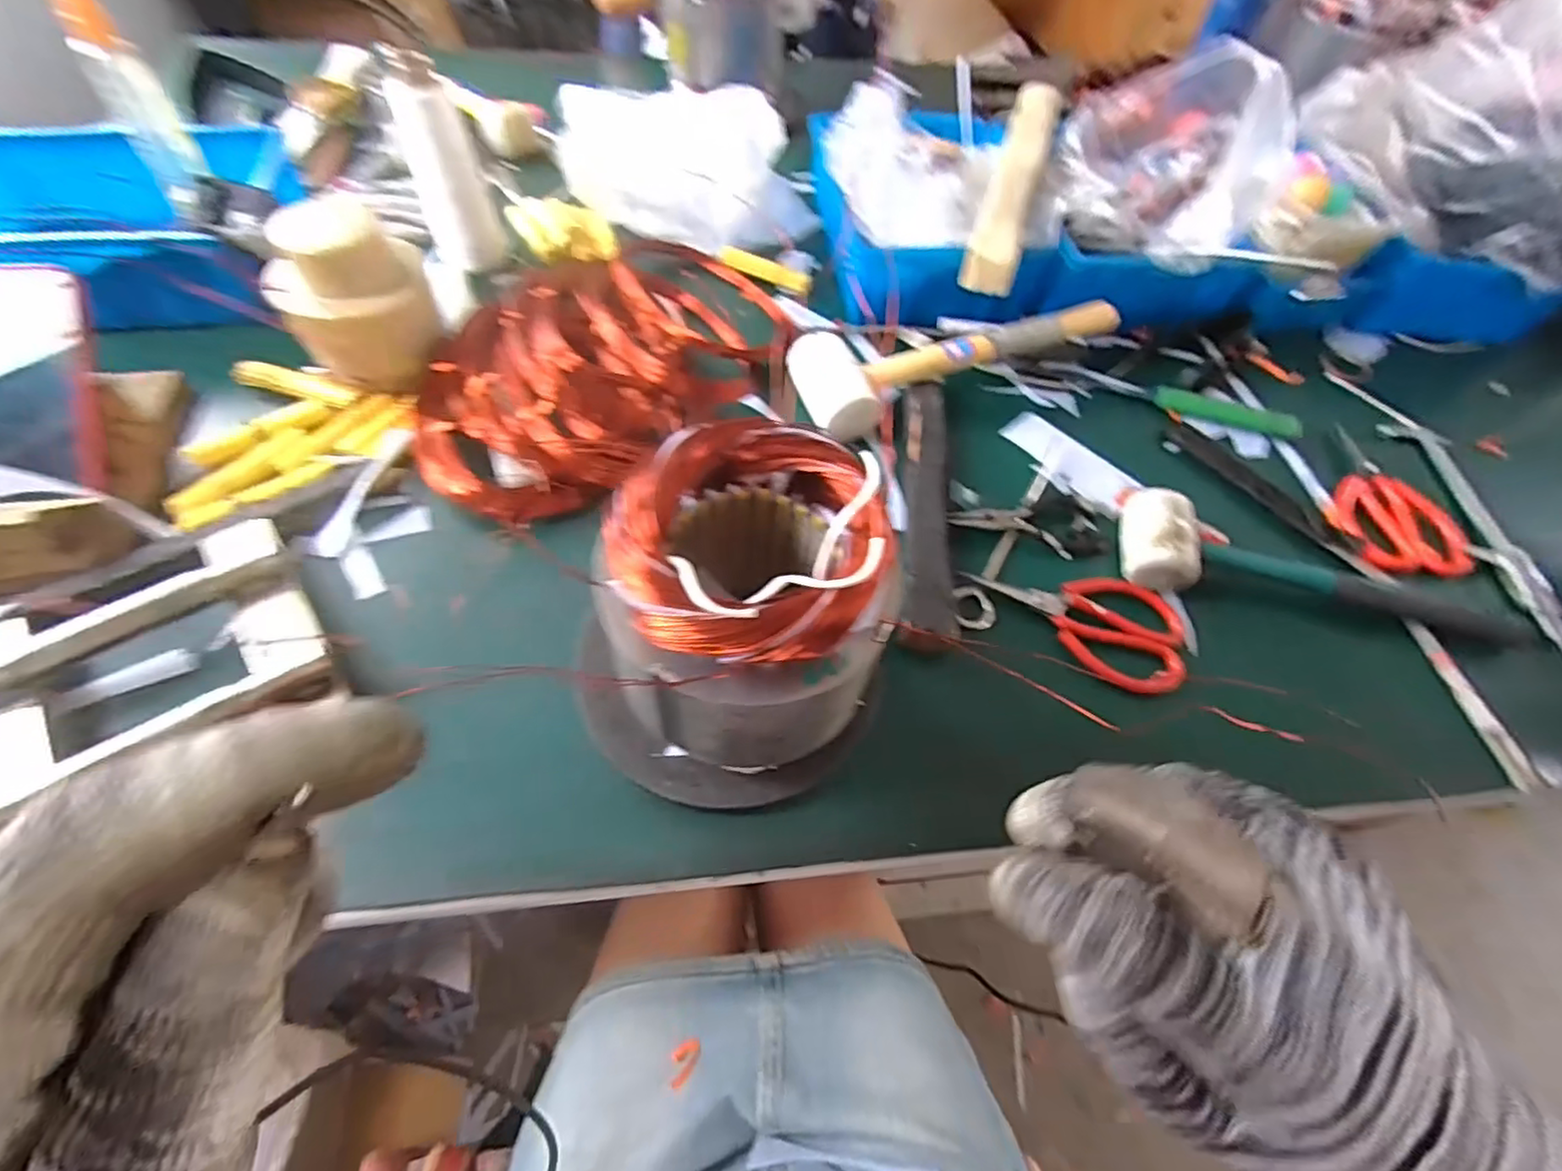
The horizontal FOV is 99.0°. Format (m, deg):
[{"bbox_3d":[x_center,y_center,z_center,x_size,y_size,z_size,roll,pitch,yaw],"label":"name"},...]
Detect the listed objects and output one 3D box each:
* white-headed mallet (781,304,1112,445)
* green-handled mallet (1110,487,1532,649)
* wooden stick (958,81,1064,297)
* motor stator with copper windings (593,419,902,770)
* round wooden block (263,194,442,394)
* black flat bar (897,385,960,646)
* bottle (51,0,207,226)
[{"bbox_3d":[0.151,-0.213,0.607,0.290,0.054,0.104,-23,61,-18],"label":"white-headed mallet"},{"bbox_3d":[0.406,-0.007,0.496,0.290,0.041,0.077,14,57,4],"label":"green-handled mallet"},{"bbox_3d":[0.226,-0.393,0.642,0.046,0.046,0.327,18,57,7],"label":"wooden stick"},{"bbox_3d":[-0.016,0.007,0.351,0.127,0.136,0.124,-1,57,-5],"label":"motor stator with copper windings"},{"bbox_3d":[-0.333,-0.227,0.532,0.113,0.110,0.095,-28,63,-21],"label":"round wooden block"},{"bbox_3d":[0.115,-0.069,0.519,0.038,0.014,0.272,6,56,4],"label":"black flat bar"},{"bbox_3d":[-0.522,-0.392,0.541,0.041,0.157,0.037,-33,65,-23],"label":"bottle"}]

